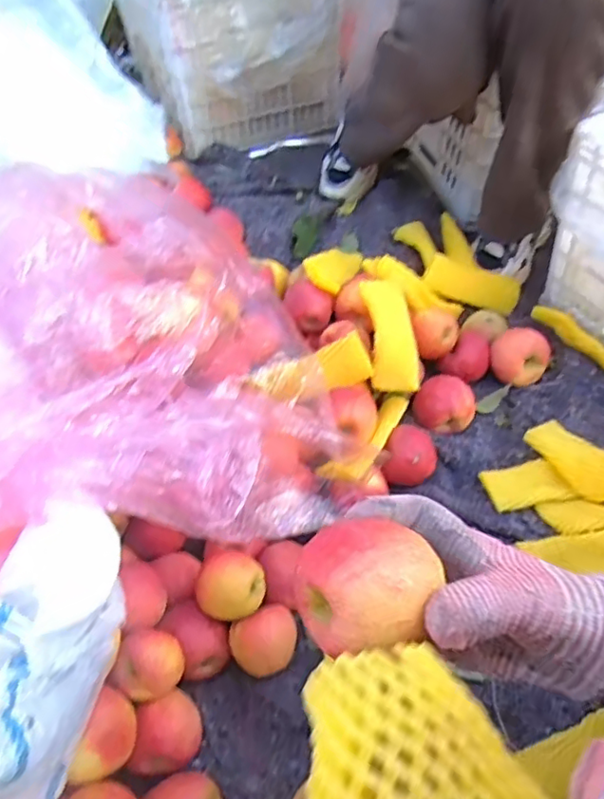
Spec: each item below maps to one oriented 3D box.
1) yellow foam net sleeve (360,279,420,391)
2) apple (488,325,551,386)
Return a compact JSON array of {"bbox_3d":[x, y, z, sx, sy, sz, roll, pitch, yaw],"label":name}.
[{"bbox_3d":[0.120,-0.087,0.806,0.066,0.047,0.163,-5,69,-2],"label":"yellow foam net sleeve"},{"bbox_3d":[0.313,-0.059,0.870,0.078,0.069,0.072,-1,53,1],"label":"apple"}]

